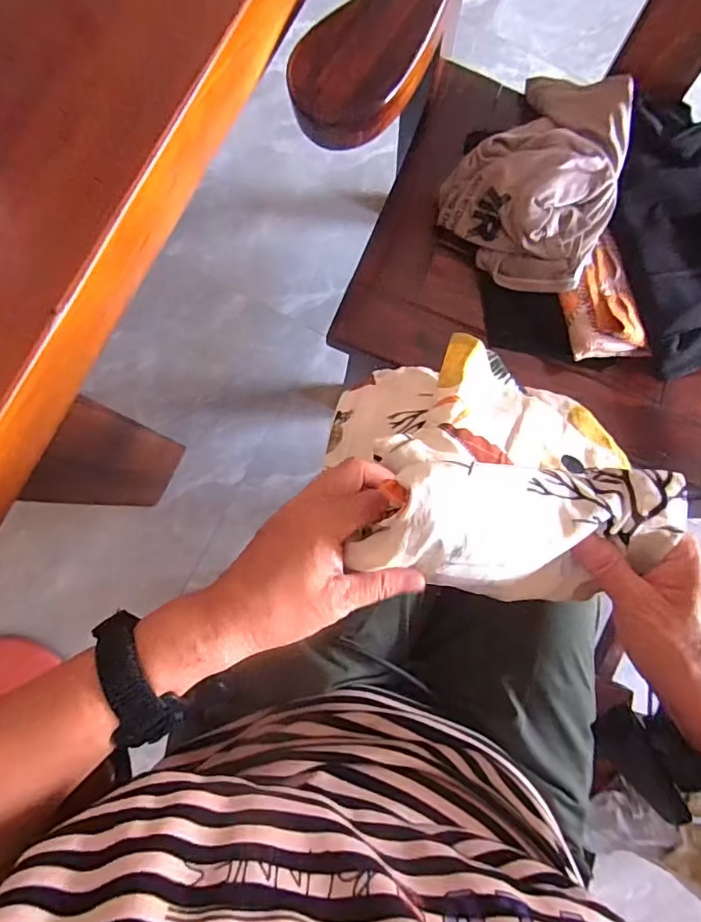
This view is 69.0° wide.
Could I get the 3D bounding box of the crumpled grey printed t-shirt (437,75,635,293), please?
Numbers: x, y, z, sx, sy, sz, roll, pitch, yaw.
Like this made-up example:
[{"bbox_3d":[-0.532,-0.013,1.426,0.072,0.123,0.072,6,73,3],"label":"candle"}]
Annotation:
[{"bbox_3d":[0.229,-0.339,0.595,0.183,0.070,0.263,30,82,3],"label":"crumpled grey printed t-shirt"}]

